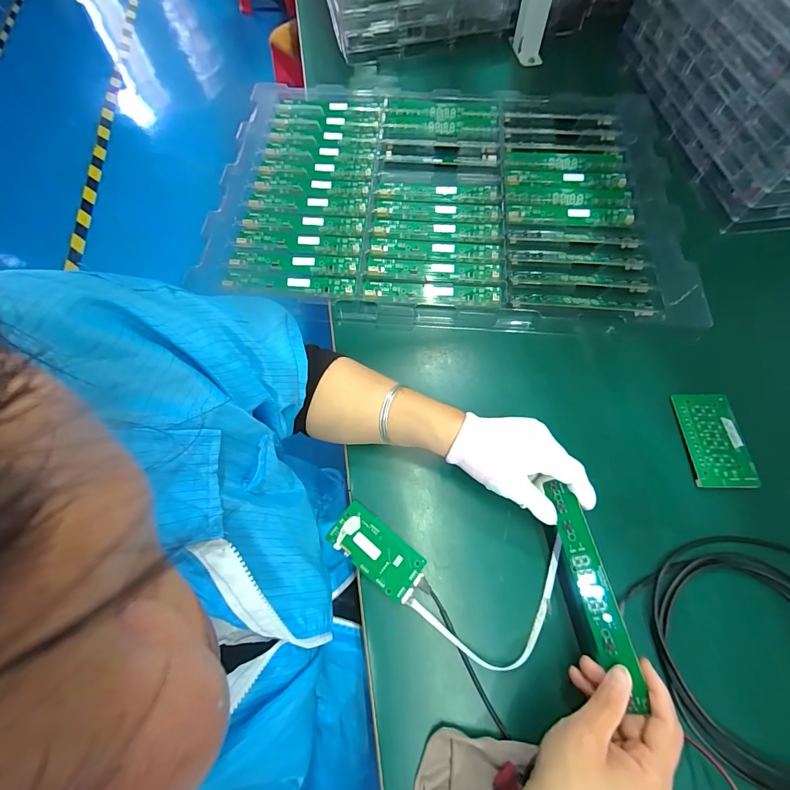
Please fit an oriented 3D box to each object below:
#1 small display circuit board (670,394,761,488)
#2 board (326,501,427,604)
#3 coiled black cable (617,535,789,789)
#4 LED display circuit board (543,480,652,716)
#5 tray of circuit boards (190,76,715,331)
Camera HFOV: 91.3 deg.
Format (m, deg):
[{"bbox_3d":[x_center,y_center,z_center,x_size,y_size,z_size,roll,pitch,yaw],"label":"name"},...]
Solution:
[{"bbox_3d":[0.353,0.048,0.427,0.058,0.009,0.106,0,67,2],"label":"small display circuit board"},{"bbox_3d":[-0.019,0.158,0.391,0.099,0.014,0.049,35,73,15],"label":"board"},{"bbox_3d":[0.345,0.226,0.347,0.216,0.021,0.192,-24,69,-8],"label":"coiled black cable"},{"bbox_3d":[0.166,0.159,0.330,0.029,0.006,0.169,-27,58,30],"label":"LED display circuit board"},{"bbox_3d":[0.089,-0.299,0.568,0.676,0.032,0.457,4,68,4],"label":"tray of circuit boards"}]

